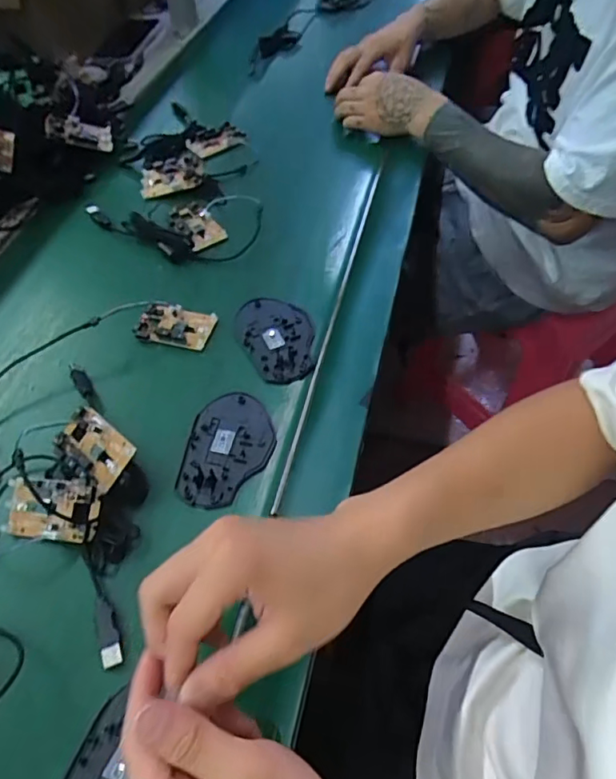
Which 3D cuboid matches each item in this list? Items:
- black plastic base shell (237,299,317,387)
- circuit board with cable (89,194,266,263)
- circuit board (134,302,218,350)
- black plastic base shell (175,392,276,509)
[{"bbox_3d":[-0.029,-0.054,0.529,0.074,0.009,0.116,-17,54,-13],"label":"black plastic base shell"},{"bbox_3d":[-0.169,-0.210,0.636,0.226,0.028,0.103,23,56,17],"label":"circuit board with cable"},{"bbox_3d":[-0.133,-0.064,0.540,0.073,0.018,0.046,13,53,9],"label":"circuit board"},{"bbox_3d":[-0.068,0.049,0.455,0.071,0.011,0.110,10,53,7],"label":"black plastic base shell"}]

